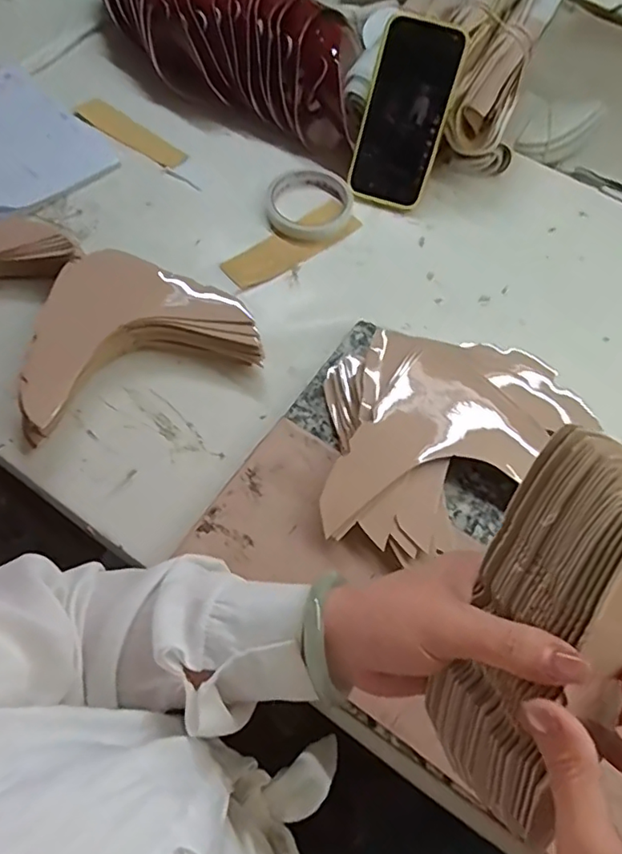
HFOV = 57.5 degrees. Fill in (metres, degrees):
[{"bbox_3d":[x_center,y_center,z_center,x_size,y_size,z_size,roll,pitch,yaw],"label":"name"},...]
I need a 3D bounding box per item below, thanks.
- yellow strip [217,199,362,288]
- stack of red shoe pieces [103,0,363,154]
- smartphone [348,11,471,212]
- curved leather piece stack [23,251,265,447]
[{"bbox_3d":[-0.017,-0.184,0.574,0.151,0.006,0.043,-37,81,-22],"label":"yellow strip"},{"bbox_3d":[-0.100,-0.427,0.635,0.351,0.106,0.109,25,66,9],"label":"stack of red shoe pieces"},{"bbox_3d":[0.095,-0.310,0.570,0.077,0.165,0.014,21,28,8],"label":"smartphone"},{"bbox_3d":[-0.160,-0.089,0.495,0.199,0.054,0.150,-20,67,-11],"label":"curved leather piece stack"}]

